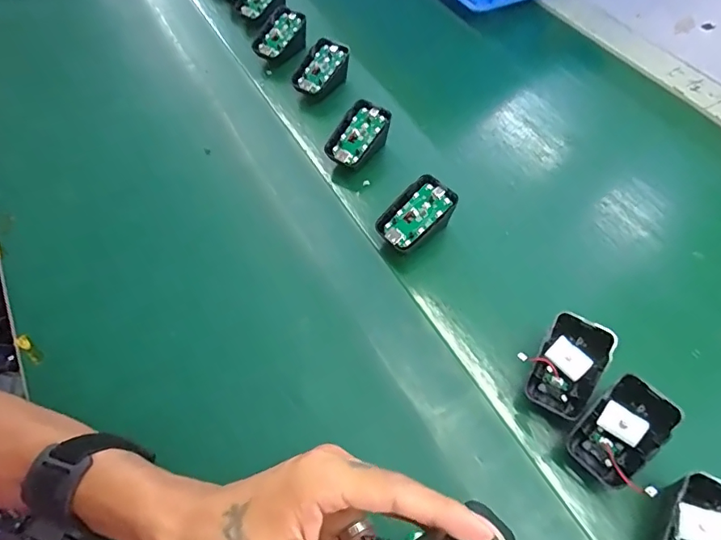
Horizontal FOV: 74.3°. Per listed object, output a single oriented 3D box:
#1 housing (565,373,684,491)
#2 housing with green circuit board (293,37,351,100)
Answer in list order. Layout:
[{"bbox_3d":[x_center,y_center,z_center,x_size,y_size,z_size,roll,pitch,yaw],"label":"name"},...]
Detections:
[{"bbox_3d":[0.177,0.108,0.318,0.047,0.024,0.069,27,89,29],"label":"housing"},{"bbox_3d":[-0.046,-0.224,0.545,0.041,0.048,0.064,28,56,22],"label":"housing with green circuit board"}]

